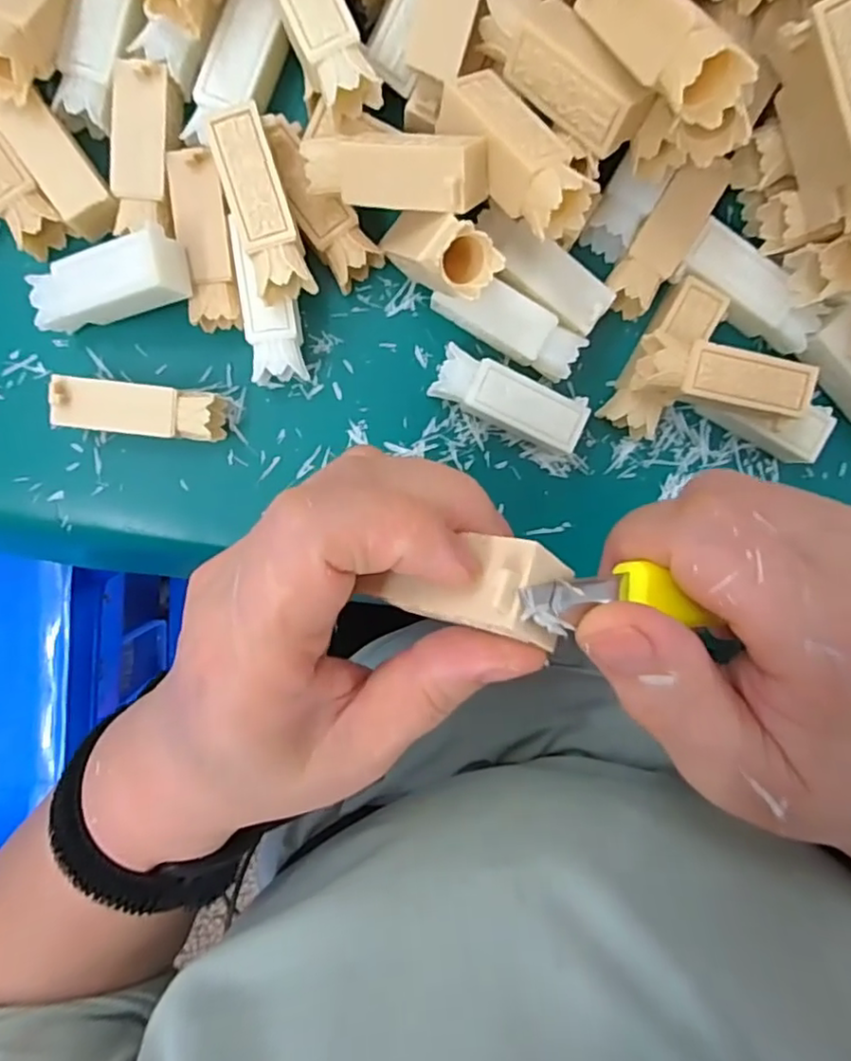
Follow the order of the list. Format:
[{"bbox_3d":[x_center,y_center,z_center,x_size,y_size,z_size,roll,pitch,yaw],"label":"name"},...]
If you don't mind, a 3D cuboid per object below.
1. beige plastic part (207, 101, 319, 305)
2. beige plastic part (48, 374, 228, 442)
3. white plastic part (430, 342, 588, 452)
[{"bbox_3d":[-0.058,-0.114,0.222,0.021,0.020,0.061,-18,98,1],"label":"beige plastic part"},{"bbox_3d":[-0.113,-0.048,0.246,0.060,0.022,0.020,5,97,-2],"label":"beige plastic part"},{"bbox_3d":[0.034,-0.053,0.251,0.061,0.019,0.022,21,97,-4],"label":"white plastic part"}]

